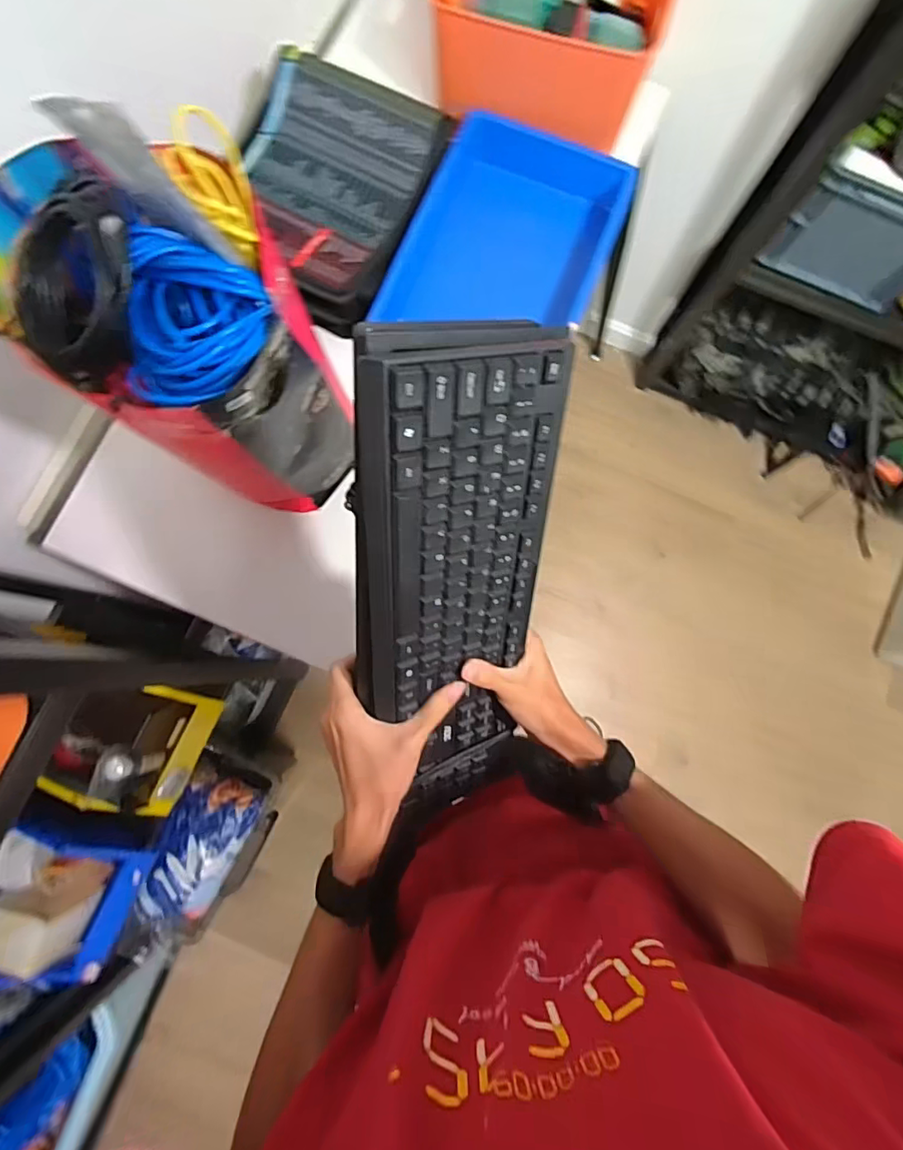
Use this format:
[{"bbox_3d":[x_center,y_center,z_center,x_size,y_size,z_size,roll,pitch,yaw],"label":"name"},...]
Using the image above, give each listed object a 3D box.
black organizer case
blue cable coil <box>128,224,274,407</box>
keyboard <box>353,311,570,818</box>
[{"bbox_3d":[-0.213,-0.611,0.862,0.322,0.069,0.393,23,80,2],"label":"black organizer case"},{"bbox_3d":[-0.224,-0.221,0.482,0.121,0.050,0.148,8,80,0],"label":"blue cable coil"},{"bbox_3d":[0.002,0.030,0.411,0.140,0.401,0.026,-14,38,-23],"label":"keyboard"}]

